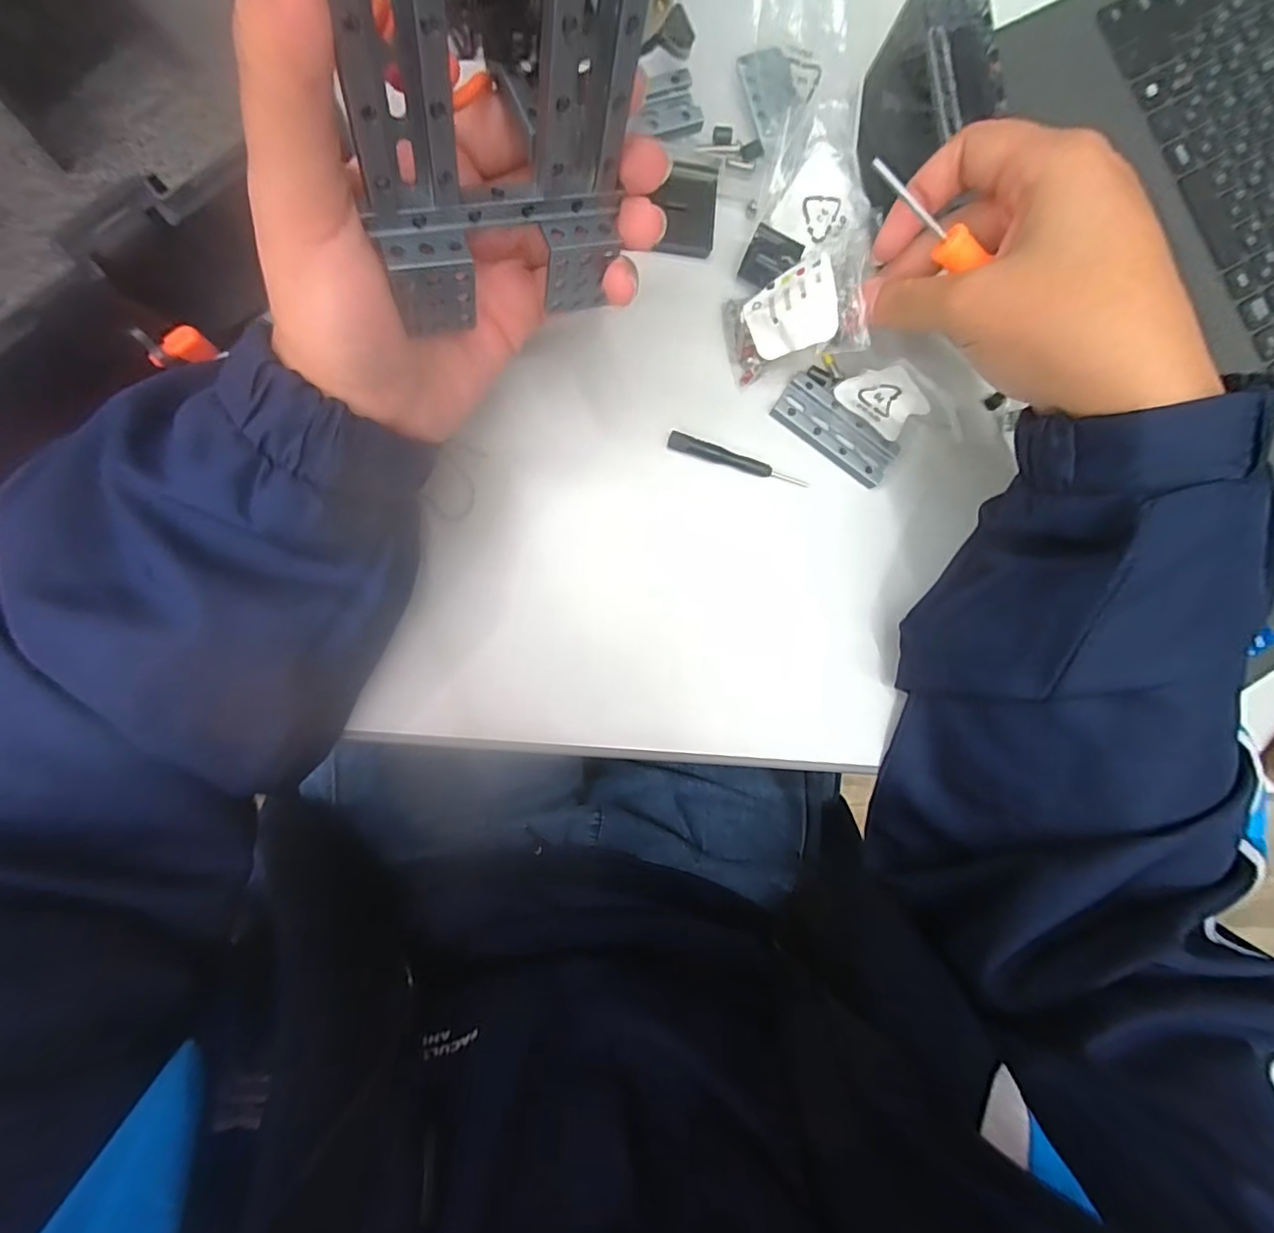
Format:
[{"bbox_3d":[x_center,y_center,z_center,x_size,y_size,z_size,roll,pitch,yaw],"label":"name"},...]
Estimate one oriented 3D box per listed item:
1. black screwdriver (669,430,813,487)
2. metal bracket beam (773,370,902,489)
[{"bbox_3d":[0.049,-0.075,0.270,0.070,0.004,0.008,16,87,-7],"label":"black screwdriver"},{"bbox_3d":[0.099,-0.091,0.275,0.065,0.007,0.025,36,84,-6],"label":"metal bracket beam"}]

